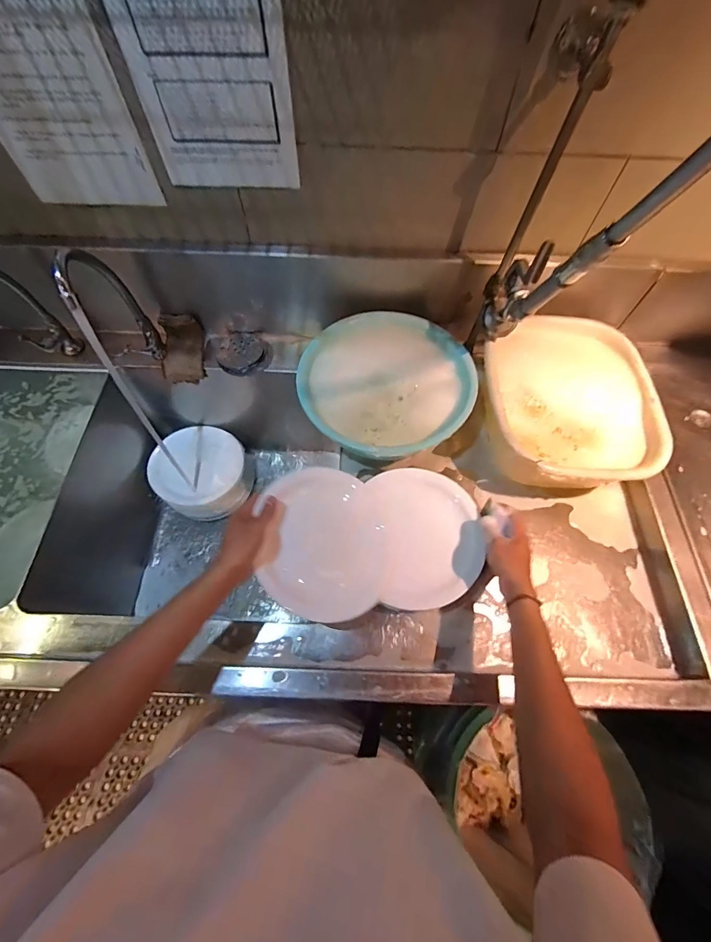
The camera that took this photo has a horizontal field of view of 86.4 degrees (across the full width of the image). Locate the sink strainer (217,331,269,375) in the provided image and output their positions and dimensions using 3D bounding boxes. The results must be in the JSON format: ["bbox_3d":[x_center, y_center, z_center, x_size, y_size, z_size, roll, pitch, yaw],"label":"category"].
[{"bbox_3d":[-0.256,-0.273,0.857,0.105,0.029,0.102,0,64,-1],"label":"sink strainer"}]

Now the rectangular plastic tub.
[{"bbox_3d":[0.374,-0.119,0.709,0.274,0.137,0.332,0,64,-1],"label":"rectangular plastic tub"}]

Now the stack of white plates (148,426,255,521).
[{"bbox_3d":[-0.405,0.011,1.020,0.228,0.105,0.231,-19,66,-10],"label":"stack of white plates"}]

